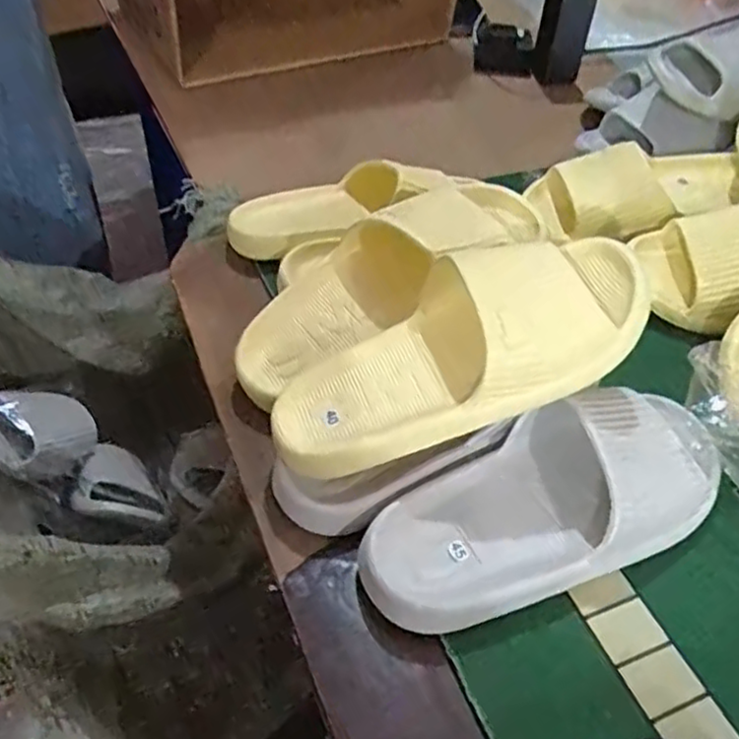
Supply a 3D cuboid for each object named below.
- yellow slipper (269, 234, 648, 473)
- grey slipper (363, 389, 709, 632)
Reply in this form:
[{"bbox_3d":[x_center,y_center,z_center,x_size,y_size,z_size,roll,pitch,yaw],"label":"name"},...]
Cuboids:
[{"bbox_3d":[0.052,-0.016,0.441,0.249,0.065,0.100,-26,48,4],"label":"yellow slipper"},{"bbox_3d":[0.113,0.074,0.437,0.251,0.068,0.101,-19,49,-20],"label":"grey slipper"}]

